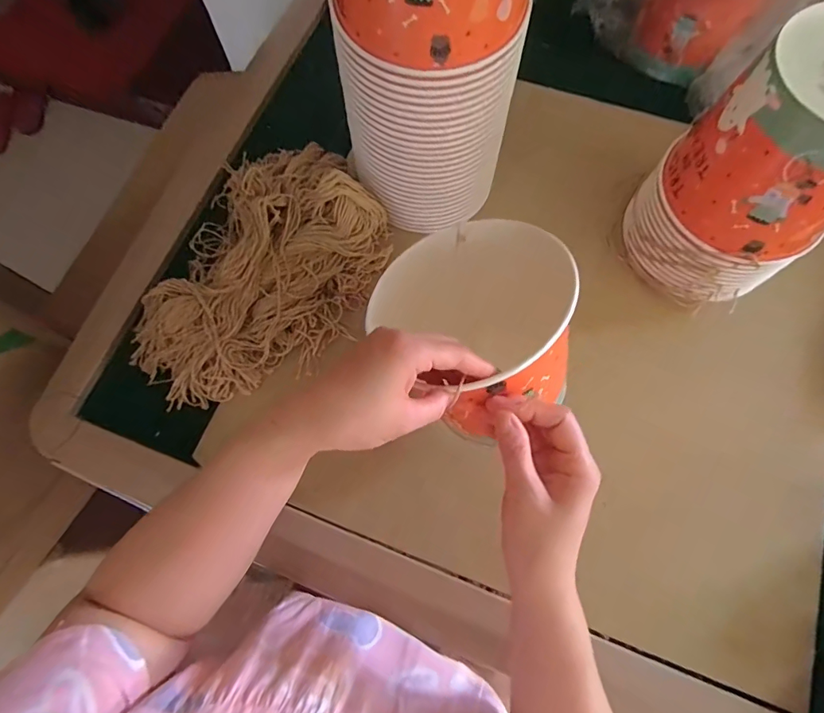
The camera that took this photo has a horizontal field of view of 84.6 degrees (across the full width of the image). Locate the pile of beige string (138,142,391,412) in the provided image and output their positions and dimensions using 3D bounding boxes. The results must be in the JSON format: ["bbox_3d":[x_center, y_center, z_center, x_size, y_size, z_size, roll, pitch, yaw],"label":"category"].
[{"bbox_3d":[-0.158,-0.096,0.481,0.214,0.073,0.316,23,73,8],"label":"pile of beige string"}]

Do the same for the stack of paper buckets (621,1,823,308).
[{"bbox_3d":[0.315,-0.166,0.417,0.141,0.206,0.149,-41,76,-12],"label":"stack of paper buckets"}]

